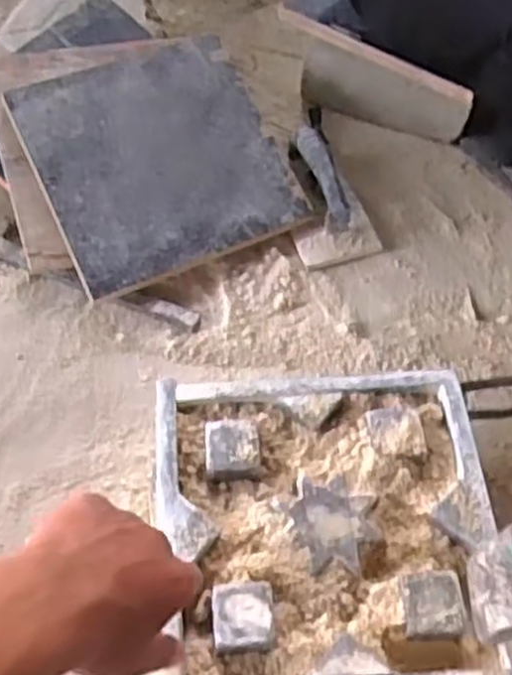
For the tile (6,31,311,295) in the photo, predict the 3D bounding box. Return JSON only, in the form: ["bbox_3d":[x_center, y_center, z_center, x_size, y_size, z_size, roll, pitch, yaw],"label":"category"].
[{"bbox_3d":[-0.103,-0.189,0.827,0.241,0.017,0.244,-24,77,-15],"label":"tile"}]

